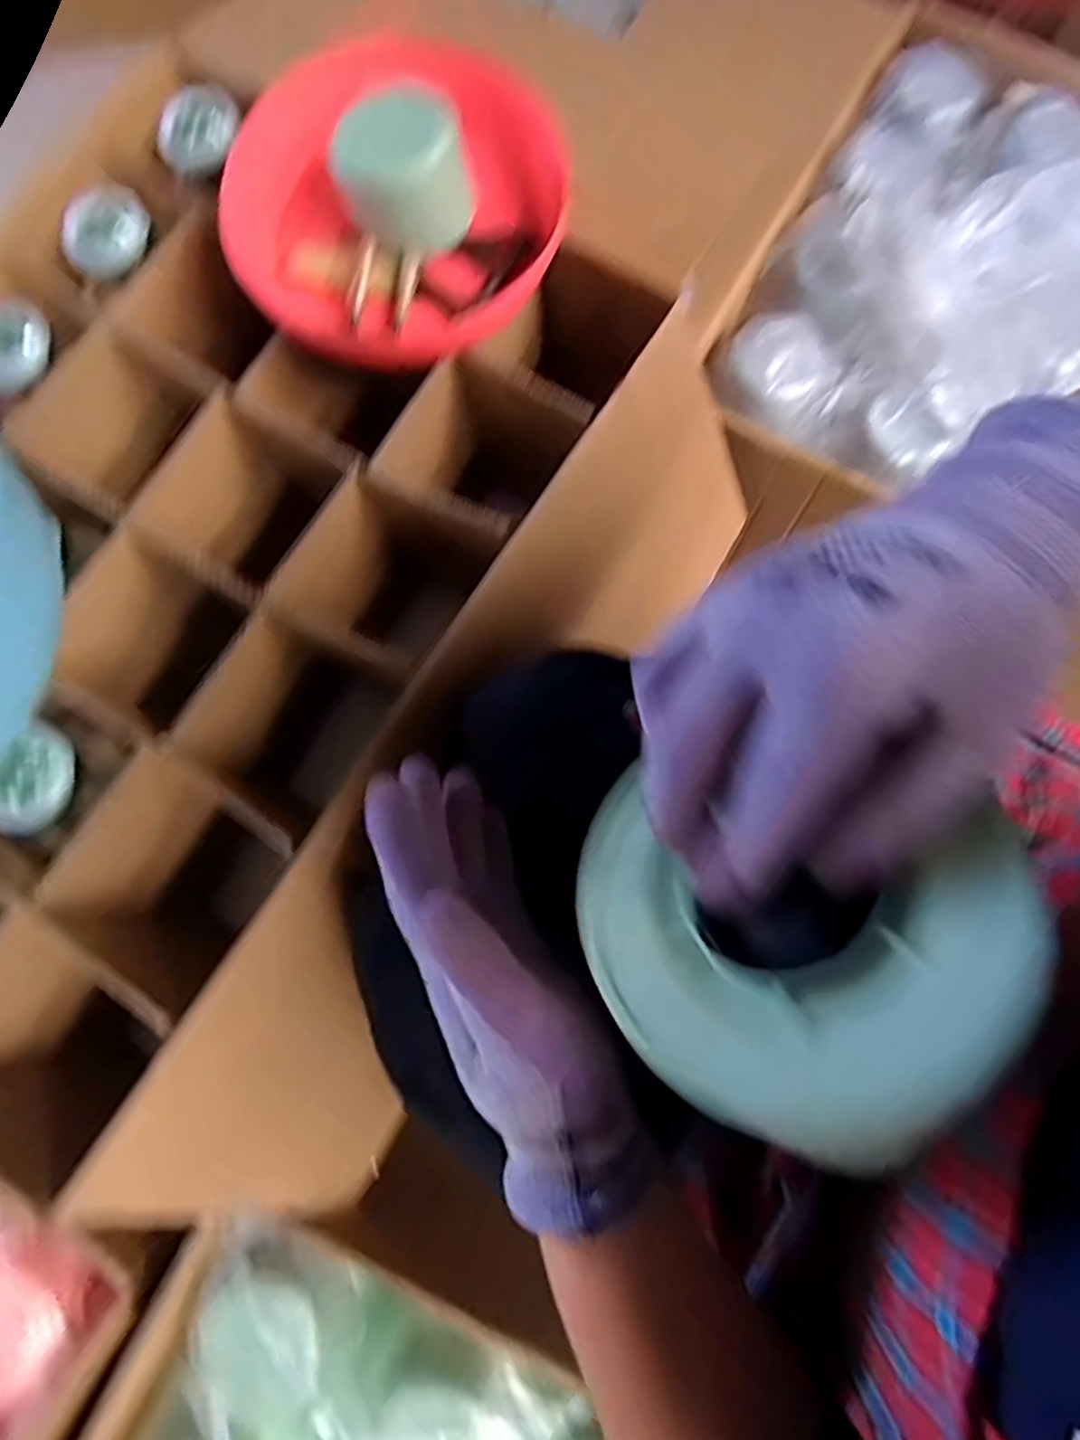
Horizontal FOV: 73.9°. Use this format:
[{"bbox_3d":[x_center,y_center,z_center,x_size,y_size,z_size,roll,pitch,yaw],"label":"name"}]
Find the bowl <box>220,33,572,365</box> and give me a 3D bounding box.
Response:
[{"bbox_3d":[-0.096,-0.357,0.501,0.224,0.074,0.224,0,76,1],"label":"bowl"}]

